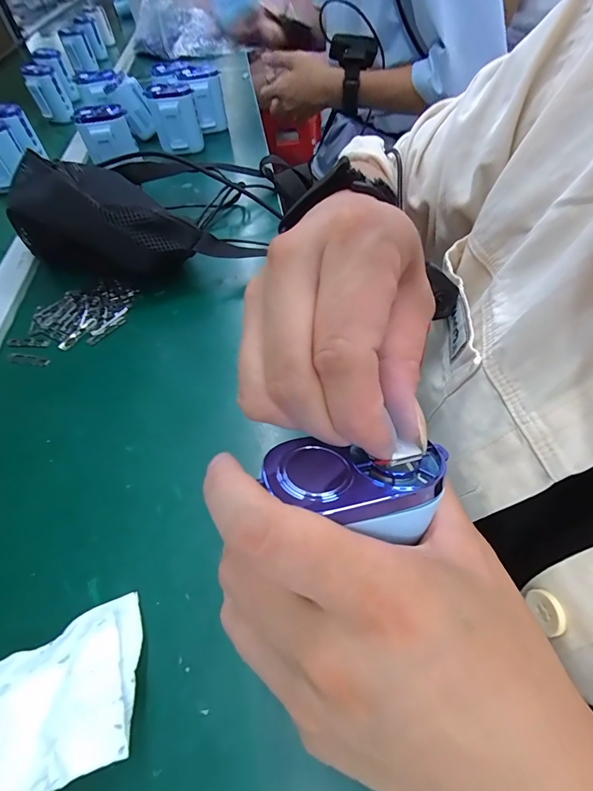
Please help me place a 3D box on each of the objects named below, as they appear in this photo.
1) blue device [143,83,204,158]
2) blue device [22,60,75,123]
[{"bbox_3d":[-0.187,-0.424,0.571,0.067,0.084,0.054,-18,55,-8],"label":"blue device"},{"bbox_3d":[-0.494,-0.599,0.731,0.063,0.088,0.084,-29,57,-15],"label":"blue device"}]

